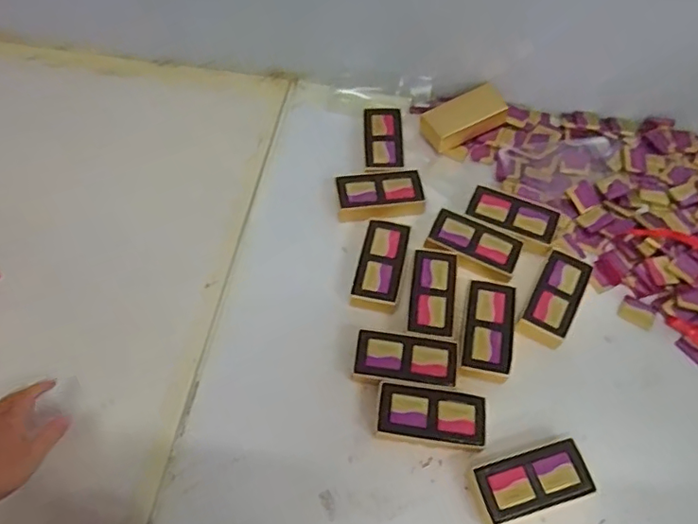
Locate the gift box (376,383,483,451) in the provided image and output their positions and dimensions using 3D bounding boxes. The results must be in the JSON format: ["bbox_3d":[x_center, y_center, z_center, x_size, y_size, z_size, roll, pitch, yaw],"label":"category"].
[{"bbox_3d":[0.086,0.166,0.586,0.114,0.027,0.053,8,61,4],"label":"gift box"}]

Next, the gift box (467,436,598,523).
[{"bbox_3d":[0.184,0.224,0.556,0.112,0.031,0.058,-15,62,-8],"label":"gift box"}]

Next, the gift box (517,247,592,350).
[{"bbox_3d":[0.246,0.046,0.658,0.053,0.029,0.115,25,64,14],"label":"gift box"}]

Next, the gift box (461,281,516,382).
[{"bbox_3d":[0.162,0.080,0.634,0.058,0.027,0.115,9,61,5],"label":"gift box"}]

